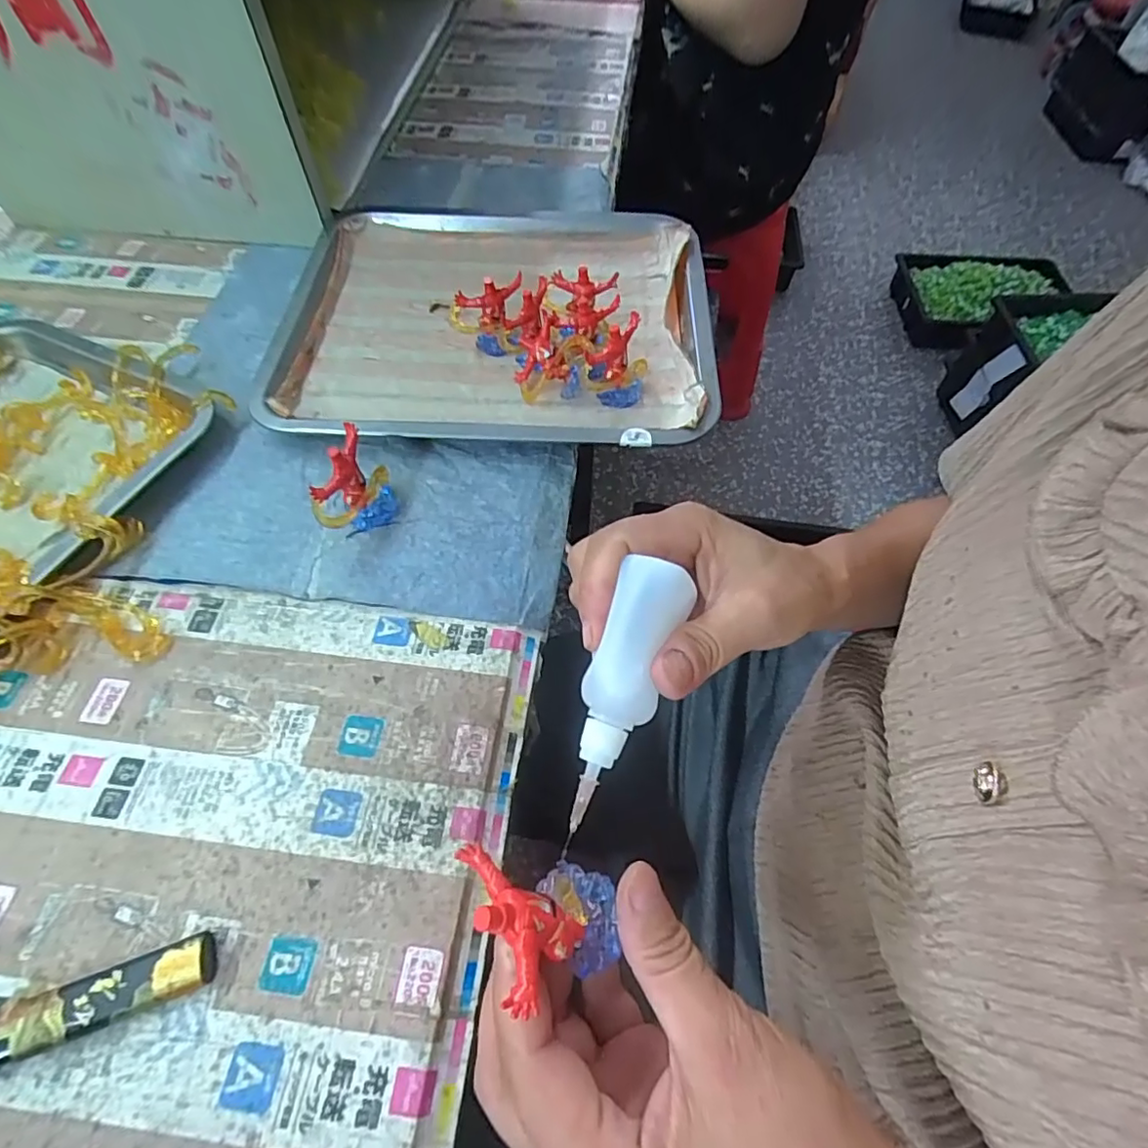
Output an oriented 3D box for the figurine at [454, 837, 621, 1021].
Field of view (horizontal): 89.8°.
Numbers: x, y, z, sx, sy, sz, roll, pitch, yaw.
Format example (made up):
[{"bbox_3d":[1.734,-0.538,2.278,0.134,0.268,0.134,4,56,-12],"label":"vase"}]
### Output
[{"bbox_3d":[-0.014,0.117,0.193,0.046,0.053,0.031,41,107,41],"label":"figurine"}]

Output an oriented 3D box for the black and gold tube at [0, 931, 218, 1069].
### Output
[{"bbox_3d":[-0.187,0.168,0.229,0.079,0.012,0.020,-17,61,-11],"label":"black and gold tube"}]

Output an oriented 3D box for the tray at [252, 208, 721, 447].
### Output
[{"bbox_3d":[-0.056,-0.199,0.435,0.310,0.042,0.263,2,59,0],"label":"tray"}]

